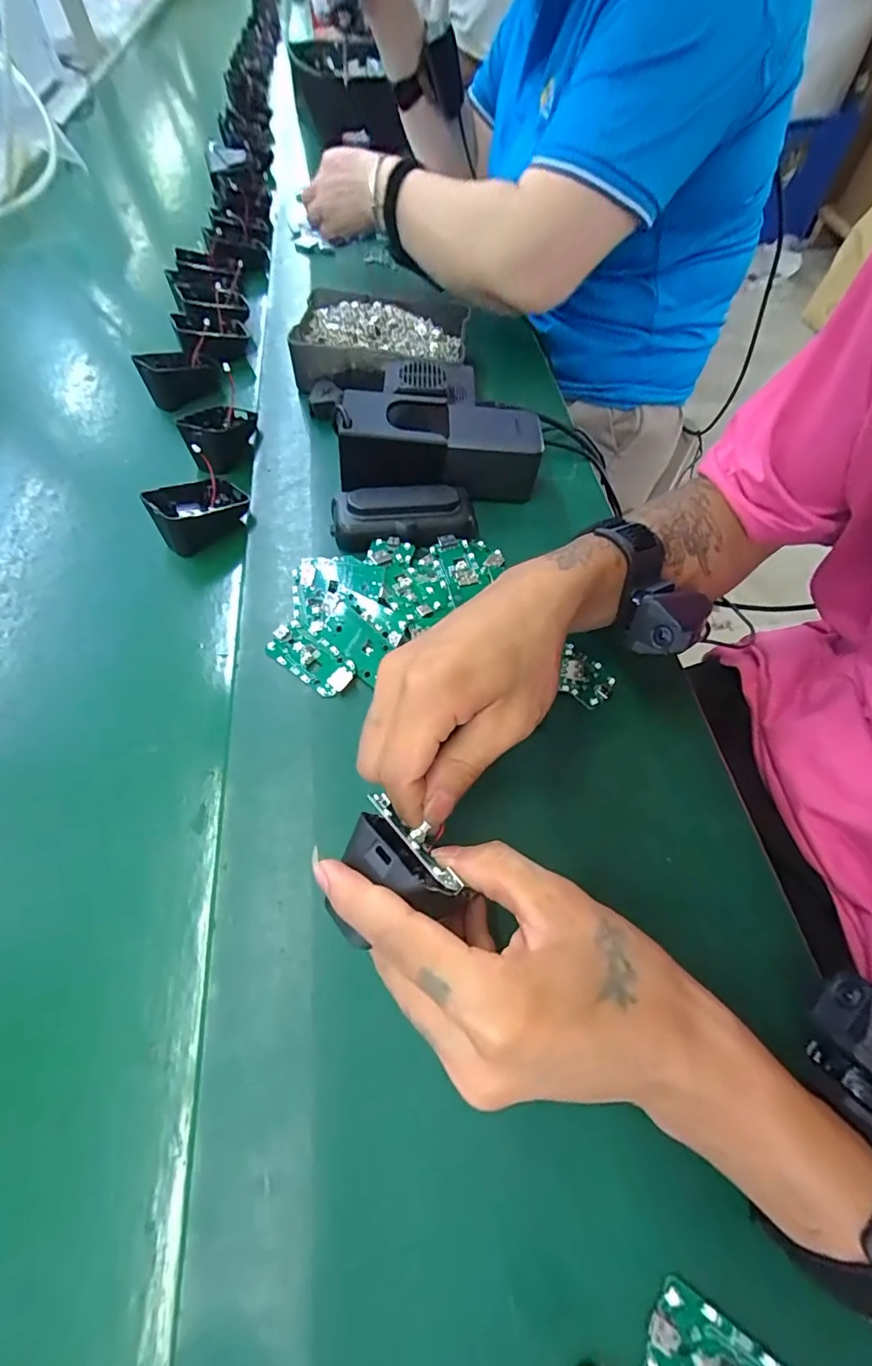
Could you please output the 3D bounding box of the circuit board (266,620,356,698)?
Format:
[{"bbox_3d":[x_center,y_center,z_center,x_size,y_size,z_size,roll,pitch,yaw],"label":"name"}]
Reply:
[{"bbox_3d":[-0.082,-0.016,0.332,0.062,0.006,0.029,36,64,18],"label":"circuit board"}]

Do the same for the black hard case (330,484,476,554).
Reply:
[{"bbox_3d":[-0.025,-0.129,0.389,0.105,0.027,0.049,-12,60,-9],"label":"black hard case"}]

